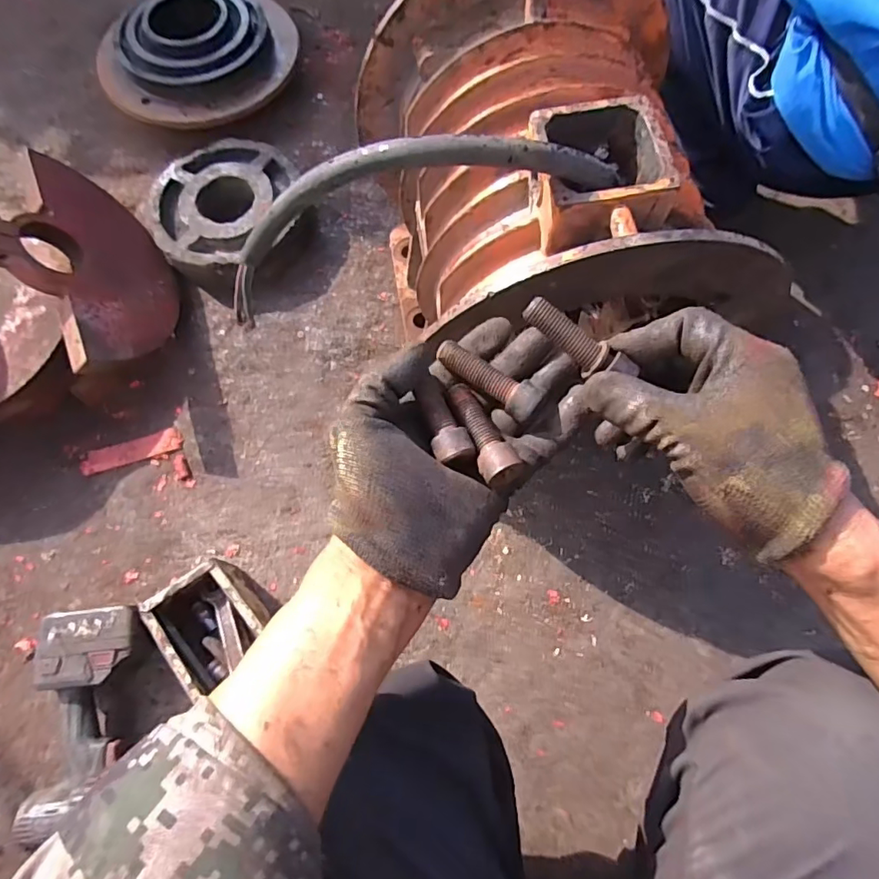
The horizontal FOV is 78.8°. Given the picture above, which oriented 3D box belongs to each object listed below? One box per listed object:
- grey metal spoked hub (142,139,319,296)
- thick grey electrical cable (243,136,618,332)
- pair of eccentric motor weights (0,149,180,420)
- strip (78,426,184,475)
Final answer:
[{"bbox_3d":[-0.333,-0.364,0.857,0.238,0.068,0.218,-1,74,2],"label":"grey metal spoked hub"},{"bbox_3d":[-0.075,-0.191,0.475,0.421,0.133,0.024,-8,71,28],"label":"thick grey electrical cable"},{"bbox_3d":[-0.543,-0.212,0.744,0.279,0.183,0.320,-23,74,-4],"label":"pair of eccentric motor weights"},{"bbox_3d":[-0.445,0.016,0.778,0.142,0.009,0.038,-16,74,-2],"label":"strip"}]

